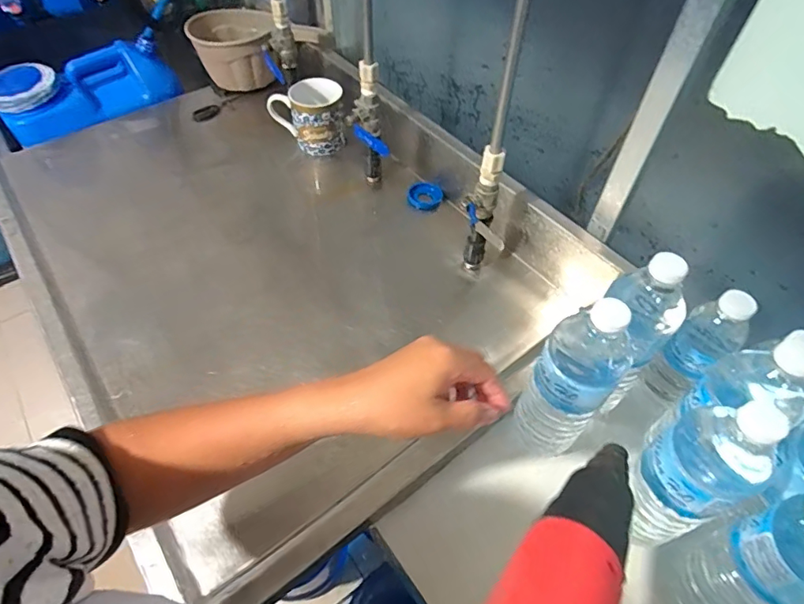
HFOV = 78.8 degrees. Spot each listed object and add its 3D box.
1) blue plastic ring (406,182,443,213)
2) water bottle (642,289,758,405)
[{"bbox_3d":[0.038,-0.176,0.811,0.057,0.022,0.057,-12,57,18],"label":"blue plastic ring"},{"bbox_3d":[0.332,0.053,0.548,0.058,0.167,0.058,-33,60,-24],"label":"water bottle"}]

